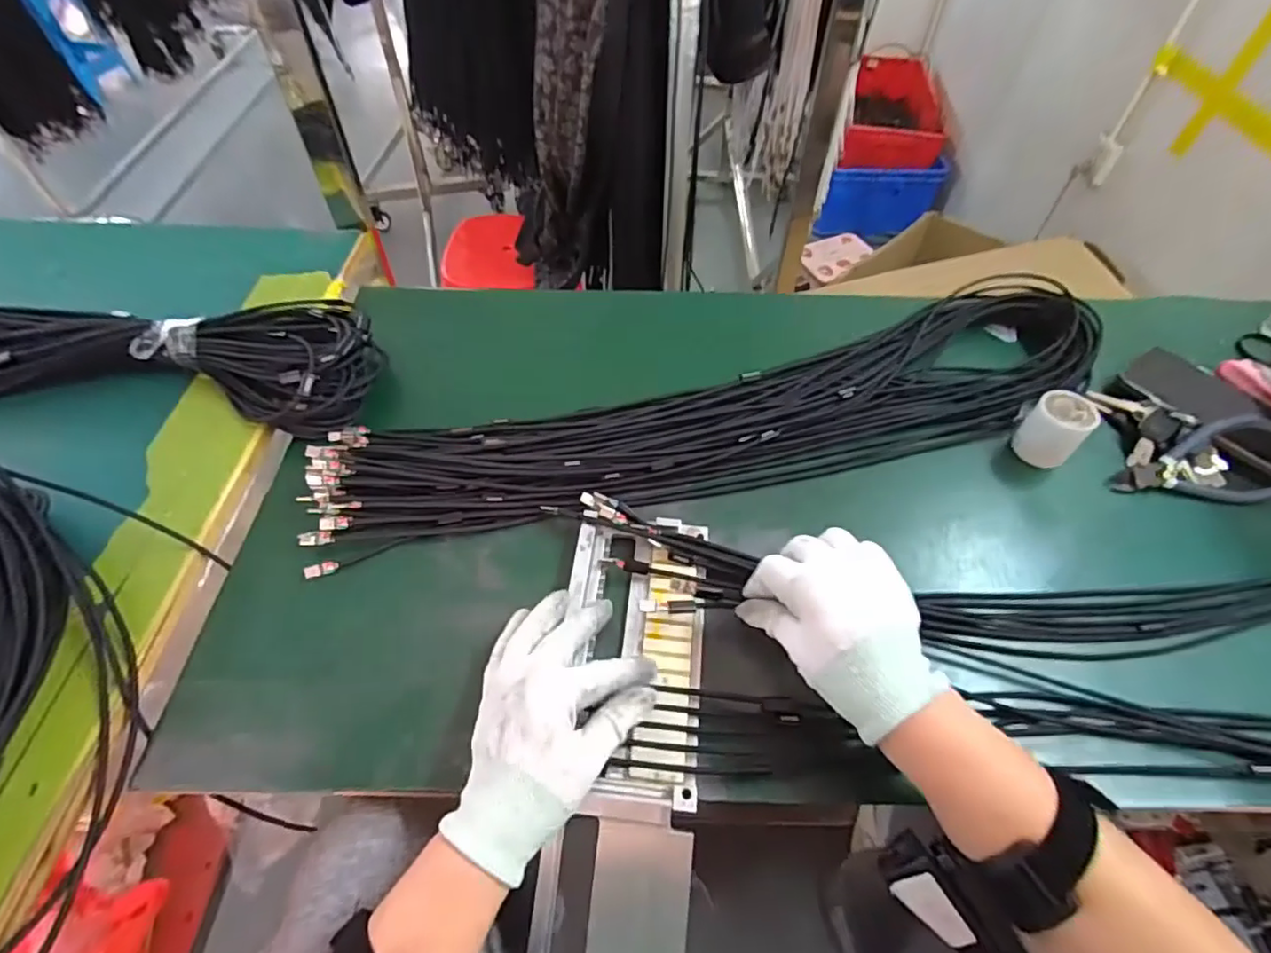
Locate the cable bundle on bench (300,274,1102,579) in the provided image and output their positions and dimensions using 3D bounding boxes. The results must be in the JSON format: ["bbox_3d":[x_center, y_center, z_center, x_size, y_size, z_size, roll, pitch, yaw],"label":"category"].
[{"bbox_3d":[0.083,-0.061,0.545,0.728,0.043,0.158,-13,54,-10],"label":"cable bundle on bench"}]

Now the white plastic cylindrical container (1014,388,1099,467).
[{"bbox_3d":[0.368,-0.043,0.526,0.038,0.051,0.047,-34,60,-23],"label":"white plastic cylindrical container"}]

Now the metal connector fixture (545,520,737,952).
[{"bbox_3d":[-0.009,0.202,0.379,0.100,0.044,0.387,4,64,3],"label":"metal connector fixture"}]

